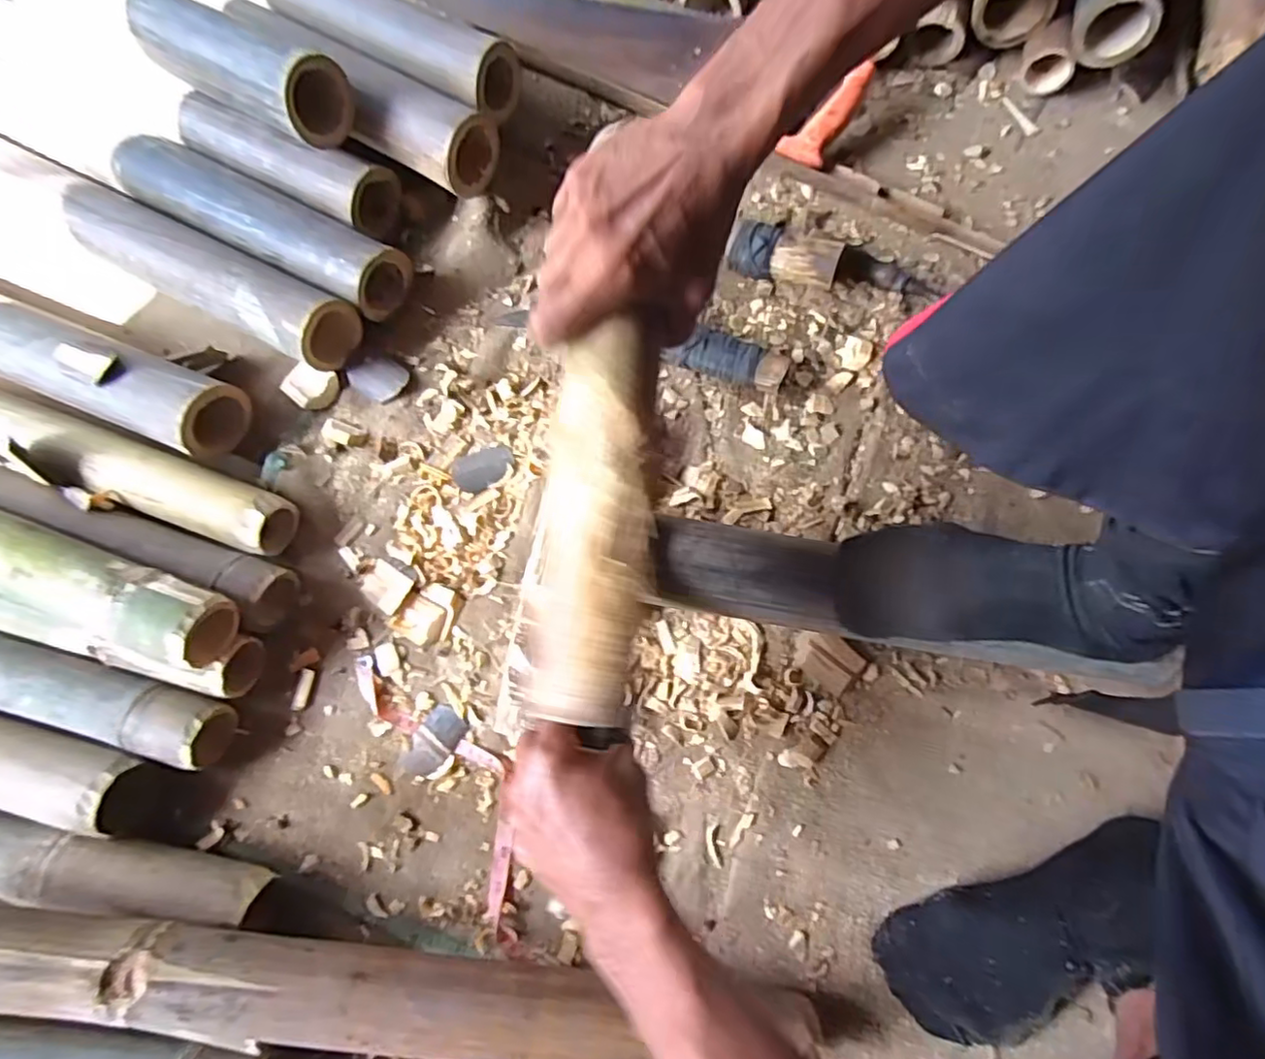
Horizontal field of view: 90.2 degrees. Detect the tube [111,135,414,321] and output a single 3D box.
[{"bbox_3d":[-0.373,-0.305,0.643,0.309,0.071,0.067,27,78,8],"label":"tube"}]

